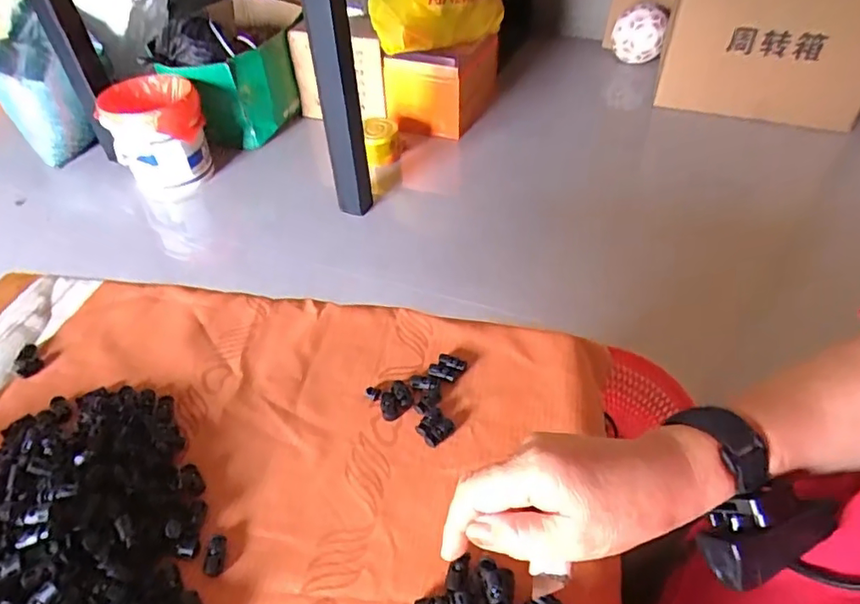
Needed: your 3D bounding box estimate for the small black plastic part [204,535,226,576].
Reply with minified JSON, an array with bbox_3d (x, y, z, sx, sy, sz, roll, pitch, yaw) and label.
[{"bbox_3d":[-0.159,0.188,0.415,0.012,0.008,0.027,-3,52,4],"label":"small black plastic part"}]

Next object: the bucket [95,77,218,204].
[{"bbox_3d":[-0.795,-0.480,1.649,0.233,0.279,0.225,7,47,10],"label":"bucket"}]

